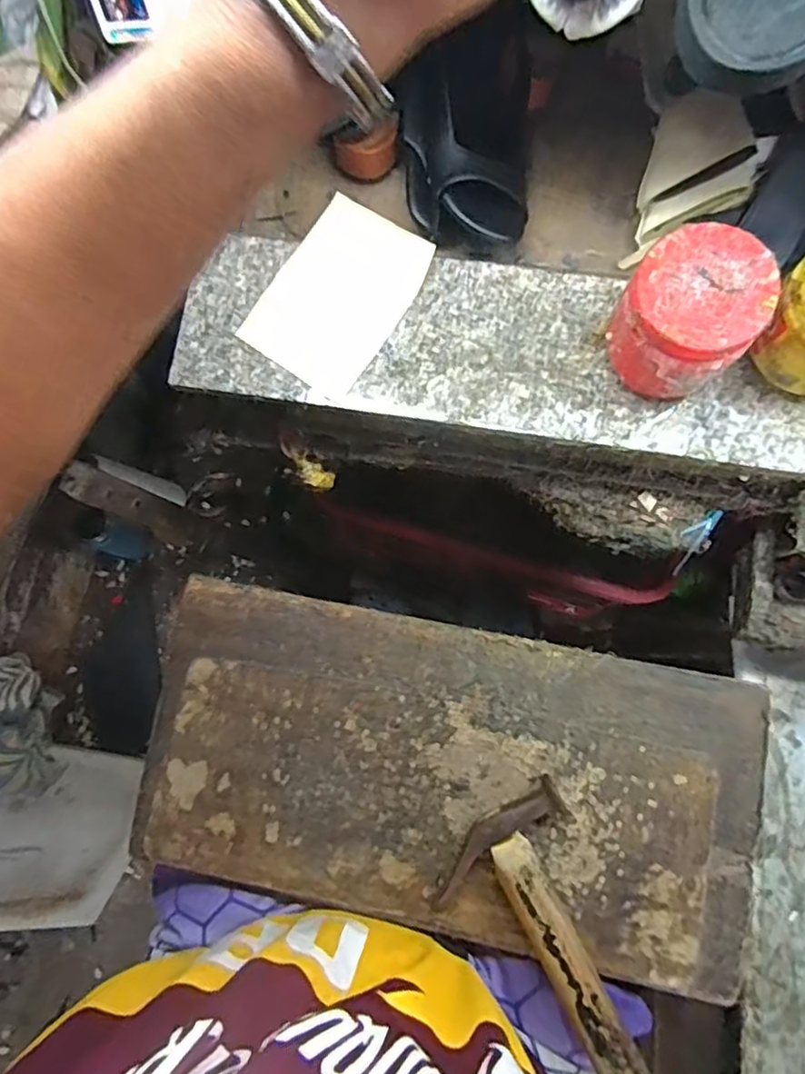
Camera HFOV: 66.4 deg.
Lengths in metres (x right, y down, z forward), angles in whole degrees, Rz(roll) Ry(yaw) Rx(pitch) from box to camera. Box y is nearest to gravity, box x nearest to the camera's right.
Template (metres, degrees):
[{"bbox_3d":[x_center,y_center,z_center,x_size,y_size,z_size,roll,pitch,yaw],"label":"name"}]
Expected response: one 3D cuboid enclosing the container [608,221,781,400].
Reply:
[{"bbox_3d":[0.210,-0.163,0.472,0.091,0.109,0.092,0,79,1],"label":"container"}]

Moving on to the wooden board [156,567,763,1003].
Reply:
[{"bbox_3d":[0.037,0.202,0.519,0.499,0.031,0.243,11,80,3],"label":"wooden board"}]

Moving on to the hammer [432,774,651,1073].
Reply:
[{"bbox_3d":[0.125,0.319,0.474,0.128,0.034,0.222,-33,80,-5],"label":"hammer"}]

